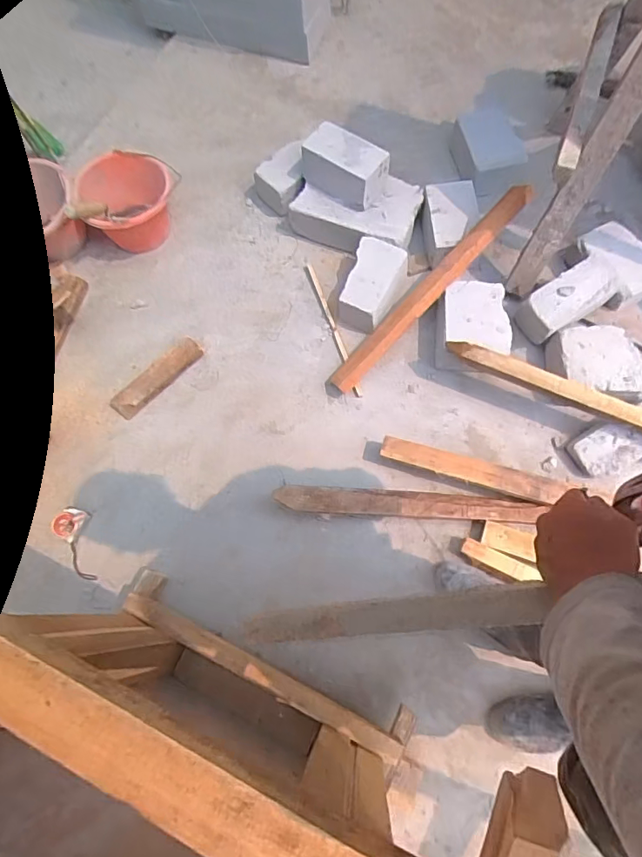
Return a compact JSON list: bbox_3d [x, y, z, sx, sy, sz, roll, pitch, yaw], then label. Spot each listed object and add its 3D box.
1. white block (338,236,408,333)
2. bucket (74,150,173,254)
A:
[{"bbox_3d":[0.142,-0.360,1.273,0.144,0.118,0.243,21,72,10],"label":"white block"},{"bbox_3d":[-0.534,-0.630,1.409,0.243,0.171,0.245,-1,70,2],"label":"bucket"}]

